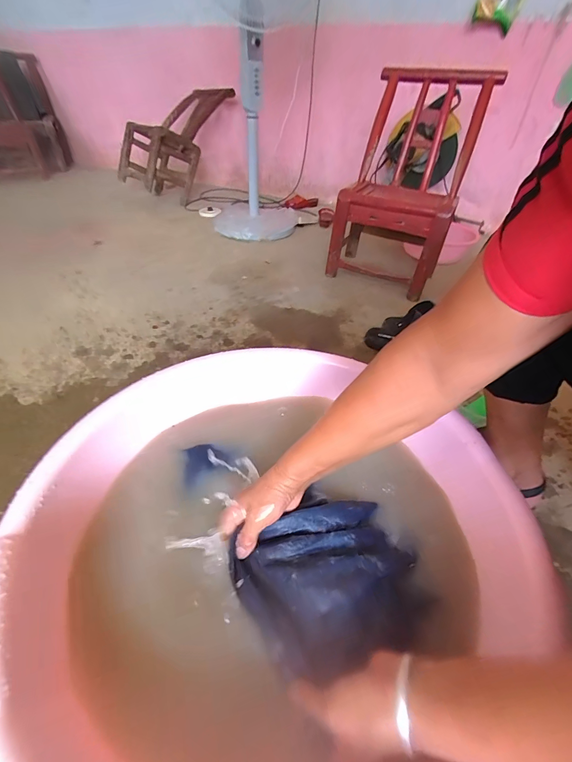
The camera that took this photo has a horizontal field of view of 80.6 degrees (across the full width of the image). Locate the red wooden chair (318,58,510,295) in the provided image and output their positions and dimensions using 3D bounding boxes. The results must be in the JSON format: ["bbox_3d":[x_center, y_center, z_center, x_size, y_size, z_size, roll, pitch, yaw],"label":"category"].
[{"bbox_3d":[0.416,-0.705,1.229,0.417,0.631,0.427,19,44,18],"label":"red wooden chair"}]

